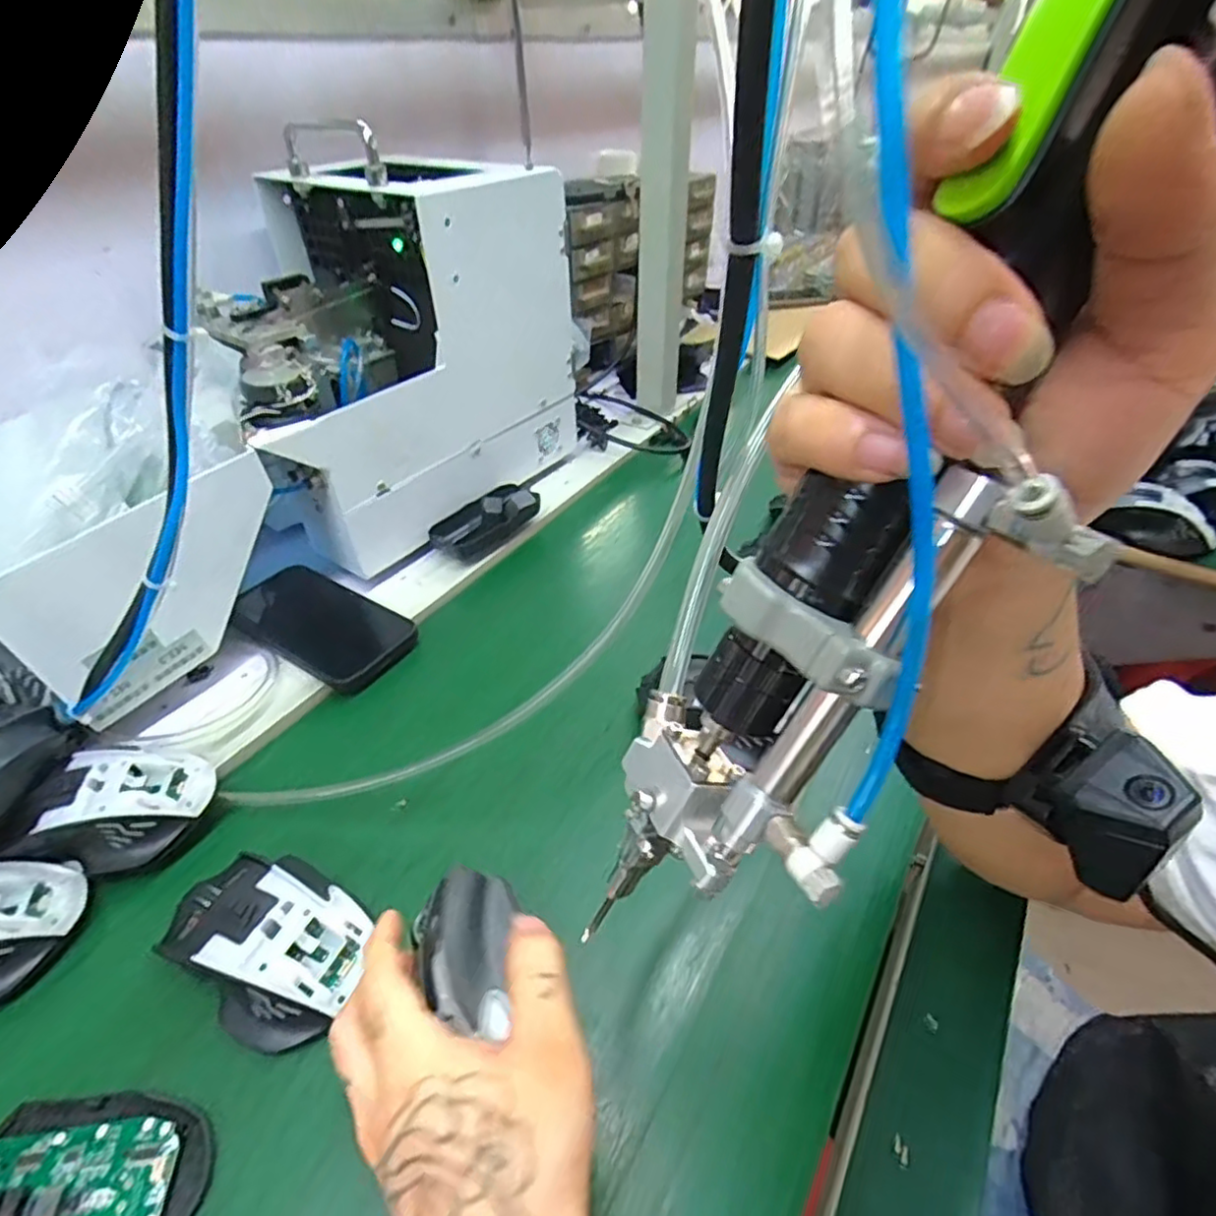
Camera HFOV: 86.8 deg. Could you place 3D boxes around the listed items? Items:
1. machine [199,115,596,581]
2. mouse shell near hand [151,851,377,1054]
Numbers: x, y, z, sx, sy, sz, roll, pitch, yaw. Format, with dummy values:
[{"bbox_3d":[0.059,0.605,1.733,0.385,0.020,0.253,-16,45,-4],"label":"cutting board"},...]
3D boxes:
[{"bbox_3d":[-0.199,-0.232,0.587,0.218,0.267,0.321,28,46,34],"label":"machine"},{"bbox_3d":[-0.172,0.170,0.331,0.105,0.038,0.075,21,45,21],"label":"mouse shell near hand"}]

